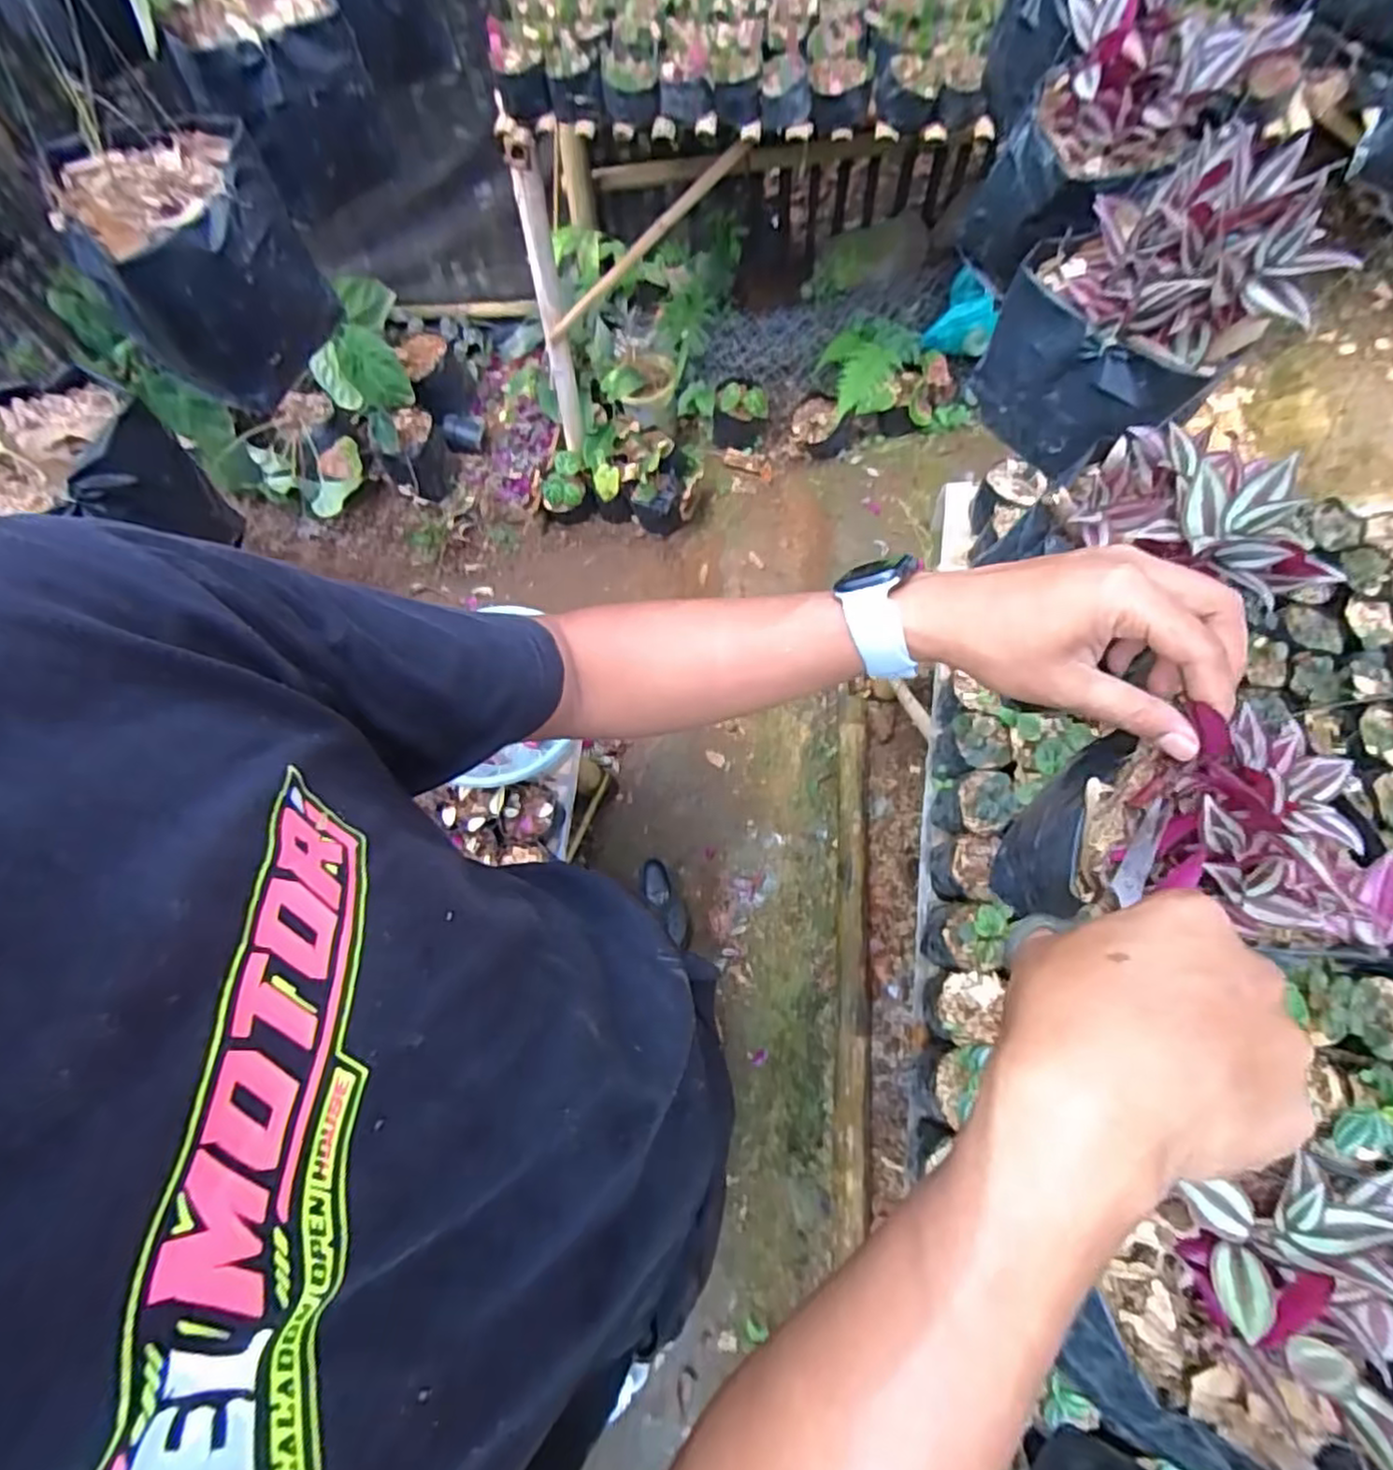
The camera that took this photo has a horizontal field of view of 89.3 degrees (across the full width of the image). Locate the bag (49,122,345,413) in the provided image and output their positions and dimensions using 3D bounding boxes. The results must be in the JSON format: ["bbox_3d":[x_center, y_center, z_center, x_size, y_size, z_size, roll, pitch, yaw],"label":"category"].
[{"bbox_3d":[-0.374,-0.354,0.545,0.143,0.129,0.136,-29,69,-12],"label":"bag"}]

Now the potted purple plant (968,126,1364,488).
[{"bbox_3d":[0.326,-0.310,0.526,0.137,0.179,0.158,-37,71,-15],"label":"potted purple plant"}]

